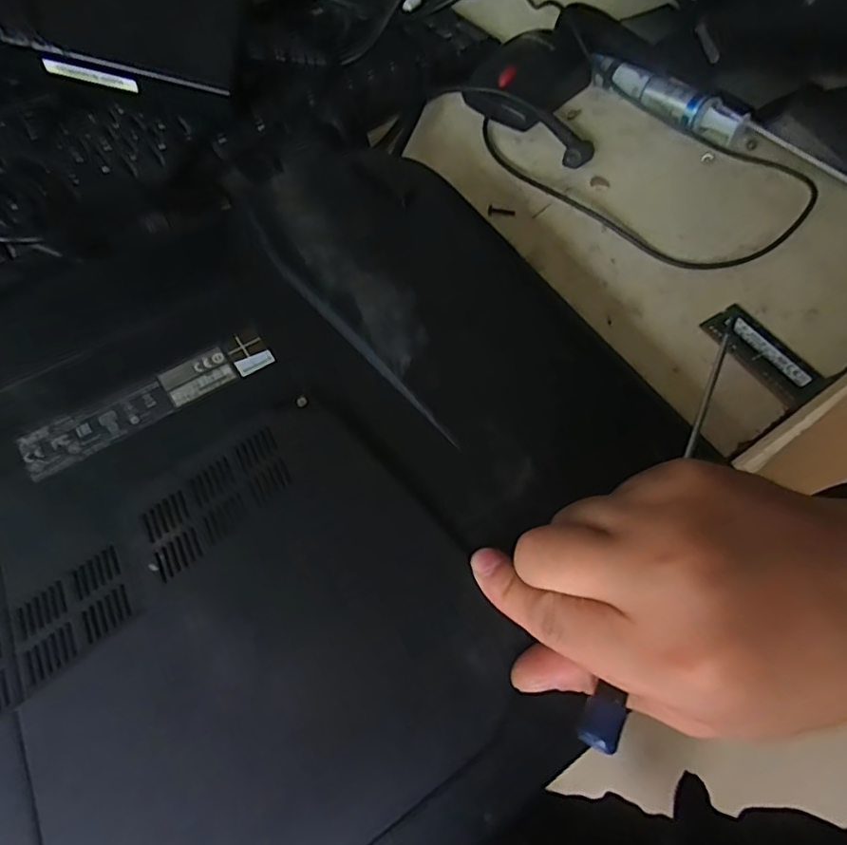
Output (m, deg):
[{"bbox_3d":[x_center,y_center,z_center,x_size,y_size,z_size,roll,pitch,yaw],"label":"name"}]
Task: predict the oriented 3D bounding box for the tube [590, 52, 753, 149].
[{"bbox_3d":[0.174,-0.234,0.409,0.117,0.027,0.023,36,66,17],"label":"tube"}]

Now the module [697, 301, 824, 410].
[{"bbox_3d":[0.185,-0.038,0.310,0.030,0.006,0.064,-27,65,-16],"label":"module"}]

